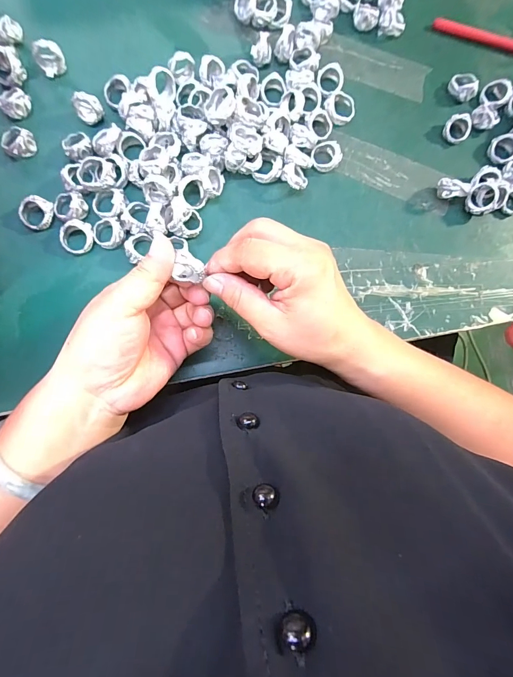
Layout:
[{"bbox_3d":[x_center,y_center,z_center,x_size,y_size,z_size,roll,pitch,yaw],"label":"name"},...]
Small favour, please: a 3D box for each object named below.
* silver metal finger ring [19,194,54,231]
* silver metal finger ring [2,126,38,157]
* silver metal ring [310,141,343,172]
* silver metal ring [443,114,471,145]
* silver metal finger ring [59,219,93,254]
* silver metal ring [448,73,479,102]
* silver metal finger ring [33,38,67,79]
[{"bbox_3d":[-0.187,-0.107,0.291,0.023,0.016,0.027,40,81,2],"label":"silver metal finger ring"},{"bbox_3d":[-0.208,-0.172,0.298,0.024,0.015,0.025,1,82,-4],"label":"silver metal finger ring"},{"bbox_3d":[0.066,-0.172,0.323,0.027,0.015,0.025,1,82,-4],"label":"silver metal ring"},{"bbox_3d":[0.197,-0.205,0.334,0.024,0.018,0.022,45,81,2],"label":"silver metal ring"},{"bbox_3d":[-0.154,-0.087,0.293,0.025,0.008,0.028,10,103,-19],"label":"silver metal finger ring"},{"bbox_3d":[0.209,-0.255,0.346,0.024,0.015,0.028,-38,87,-8],"label":"silver metal ring"},{"bbox_3d":[-0.185,-0.253,0.307,0.024,0.030,0.011,-37,86,-8],"label":"silver metal finger ring"}]

